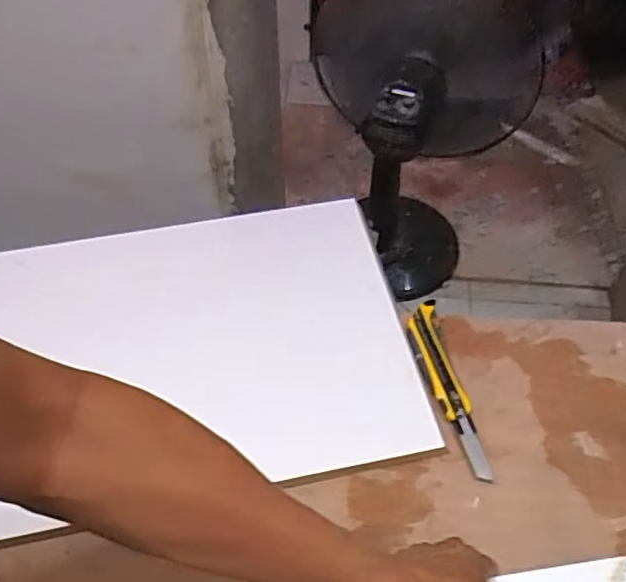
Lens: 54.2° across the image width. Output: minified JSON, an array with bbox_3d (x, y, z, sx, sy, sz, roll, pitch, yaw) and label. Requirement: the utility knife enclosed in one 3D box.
[{"bbox_3d":[0.142,0.102,0.660,0.037,0.012,0.208,-7,56,-6],"label":"utility knife"}]

